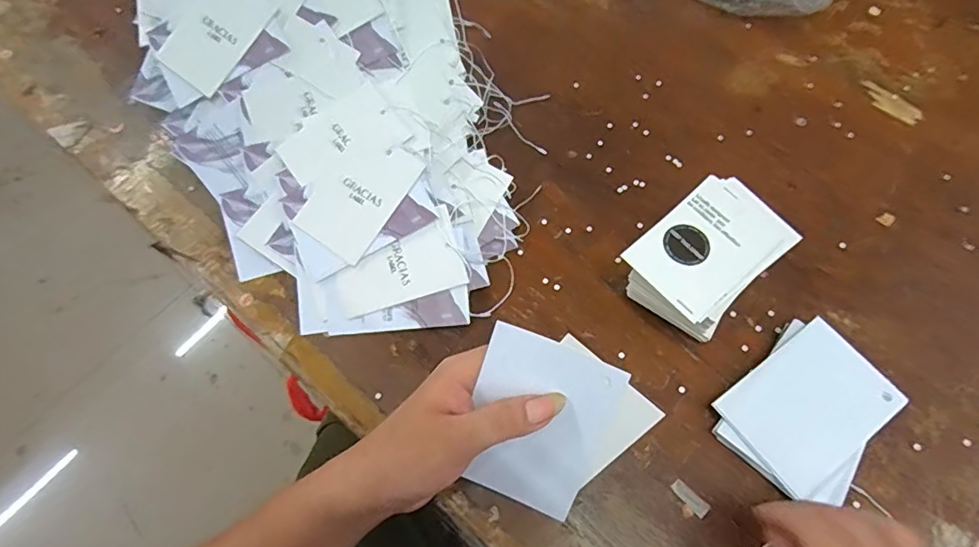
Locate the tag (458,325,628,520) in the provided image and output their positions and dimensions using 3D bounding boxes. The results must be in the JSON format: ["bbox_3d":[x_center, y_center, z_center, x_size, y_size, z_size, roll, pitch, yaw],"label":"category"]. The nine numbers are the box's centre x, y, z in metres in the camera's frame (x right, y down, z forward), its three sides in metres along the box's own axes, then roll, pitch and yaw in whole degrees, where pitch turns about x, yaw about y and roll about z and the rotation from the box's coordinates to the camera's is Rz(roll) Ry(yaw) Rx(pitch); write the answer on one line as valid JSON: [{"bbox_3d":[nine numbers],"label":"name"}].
[{"bbox_3d":[0.023,0.081,0.279,0.068,0.008,0.096,22,112,13],"label":"tag"}]

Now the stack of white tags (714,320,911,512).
[{"bbox_3d":[0.203,0.089,0.338,0.105,0.017,0.082,-39,70,-14],"label":"stack of white tags"}]

